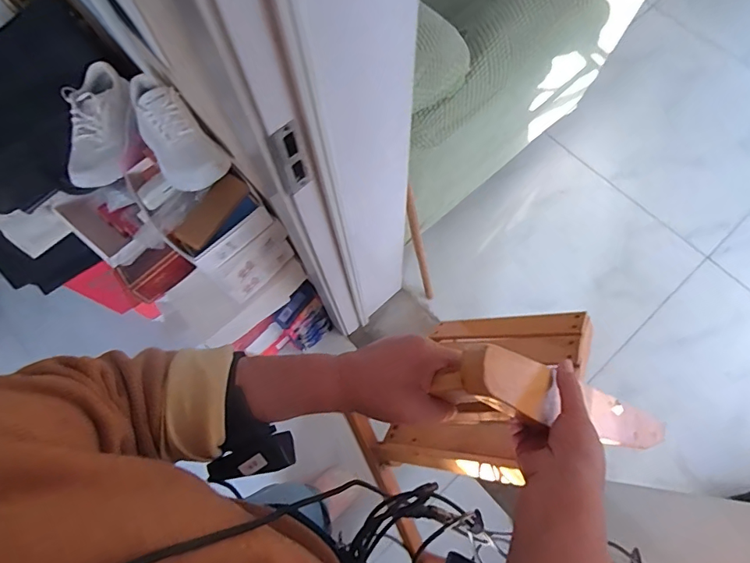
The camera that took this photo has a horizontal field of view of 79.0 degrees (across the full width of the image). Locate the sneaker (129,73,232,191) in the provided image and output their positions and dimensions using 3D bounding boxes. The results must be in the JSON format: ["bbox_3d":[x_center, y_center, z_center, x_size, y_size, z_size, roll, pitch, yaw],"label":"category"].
[{"bbox_3d":[-0.371,-0.275,0.816,0.104,0.078,0.260,-37,73,-11],"label":"sneaker"}]

